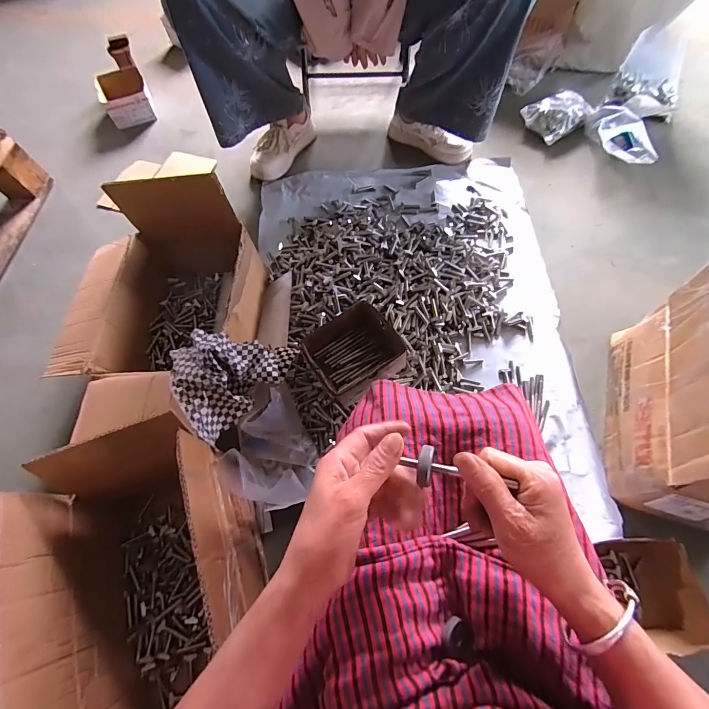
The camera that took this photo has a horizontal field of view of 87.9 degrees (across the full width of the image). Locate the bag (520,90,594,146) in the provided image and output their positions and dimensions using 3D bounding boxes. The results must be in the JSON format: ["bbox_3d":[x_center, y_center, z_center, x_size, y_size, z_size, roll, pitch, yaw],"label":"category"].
[{"bbox_3d":[0.591,-0.698,1.076,0.165,0.064,0.134,-33,66,-12],"label":"bag"}]

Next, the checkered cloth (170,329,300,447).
[{"bbox_3d":[-0.209,0.020,0.644,0.200,0.103,0.174,-34,68,-12],"label":"checkered cloth"}]

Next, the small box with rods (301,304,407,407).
[{"bbox_3d":[-0.005,0.002,0.676,0.147,0.101,0.132,-34,68,-12],"label":"small box with rods"}]

